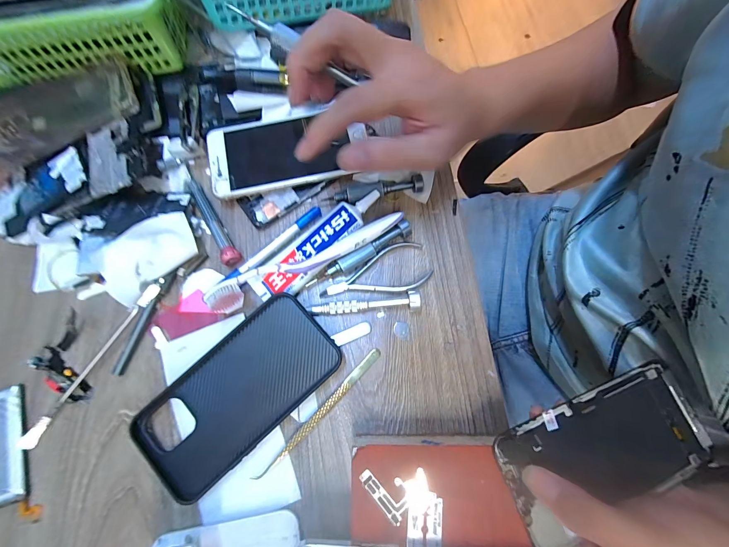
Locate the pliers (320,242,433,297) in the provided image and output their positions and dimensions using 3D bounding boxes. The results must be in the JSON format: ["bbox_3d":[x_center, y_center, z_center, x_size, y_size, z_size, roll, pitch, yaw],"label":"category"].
[{"bbox_3d":[0.011,0.006,0.282,0.100,0.008,0.044,-26,76,-6],"label":"pliers"}]

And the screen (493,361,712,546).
[{"bbox_3d":[0.169,0.121,0.218,0.153,0.007,0.074,-14,75,-11],"label":"screen"}]

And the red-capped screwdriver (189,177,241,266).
[{"bbox_3d":[-0.146,-0.049,0.296,0.016,0.017,0.096,-35,77,-8],"label":"red-capped screwdriver"}]

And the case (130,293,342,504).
[{"bbox_3d":[-0.101,0.094,0.257,0.160,0.014,0.083,-41,78,-9],"label":"case"}]

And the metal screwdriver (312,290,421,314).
[{"bbox_3d":[0.002,0.029,0.272,0.092,0.017,0.015,-6,75,0],"label":"metal screwdriver"}]

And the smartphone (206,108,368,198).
[{"bbox_3d":[-0.076,-0.122,0.306,0.149,0.009,0.075,-12,75,-2],"label":"smartphone"}]

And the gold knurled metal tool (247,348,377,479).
[{"bbox_3d":[-0.035,0.112,0.254,0.008,0.008,0.133,43,80,12],"label":"gold knurled metal tool"}]

